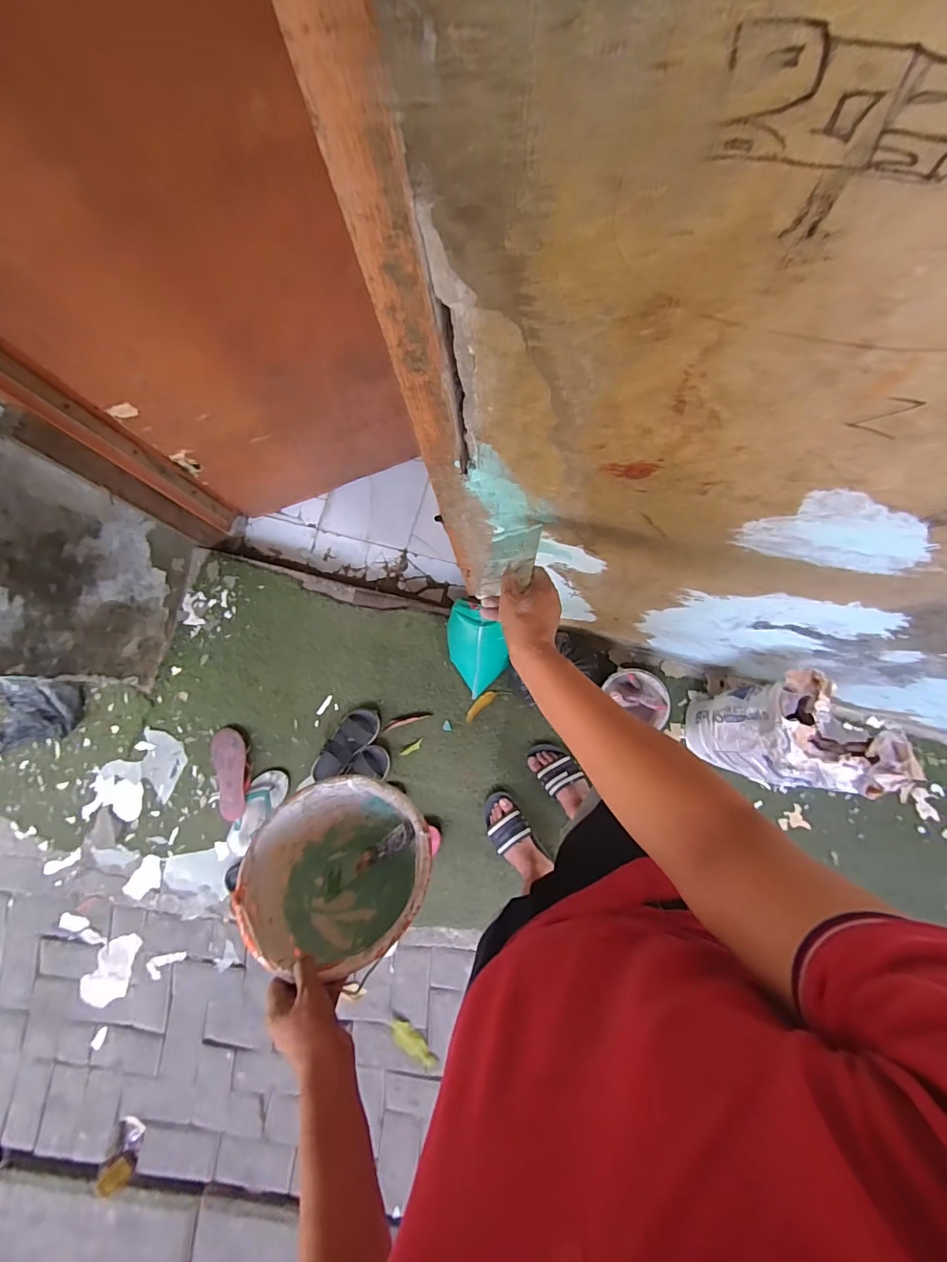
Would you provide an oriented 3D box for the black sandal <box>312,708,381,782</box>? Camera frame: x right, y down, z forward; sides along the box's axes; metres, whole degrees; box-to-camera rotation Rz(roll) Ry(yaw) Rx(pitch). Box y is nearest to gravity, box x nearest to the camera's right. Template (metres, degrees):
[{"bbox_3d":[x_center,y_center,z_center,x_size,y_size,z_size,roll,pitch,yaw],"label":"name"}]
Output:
[{"bbox_3d":[-0.358,0.318,1.340,0.101,0.062,0.240,39,86,9],"label":"black sandal"}]

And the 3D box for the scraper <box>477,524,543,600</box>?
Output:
[{"bbox_3d":[0.046,-0.092,0.622,0.078,0.006,0.096,-6,57,37],"label":"scraper"}]

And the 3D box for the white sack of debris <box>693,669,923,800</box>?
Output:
[{"bbox_3d":[0.625,0.209,1.031,0.170,0.526,0.207,4,82,5],"label":"white sack of debris"}]

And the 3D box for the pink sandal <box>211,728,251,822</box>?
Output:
[{"bbox_3d":[-0.677,0.400,1.368,0.094,0.045,0.251,-13,80,2],"label":"pink sandal"}]

